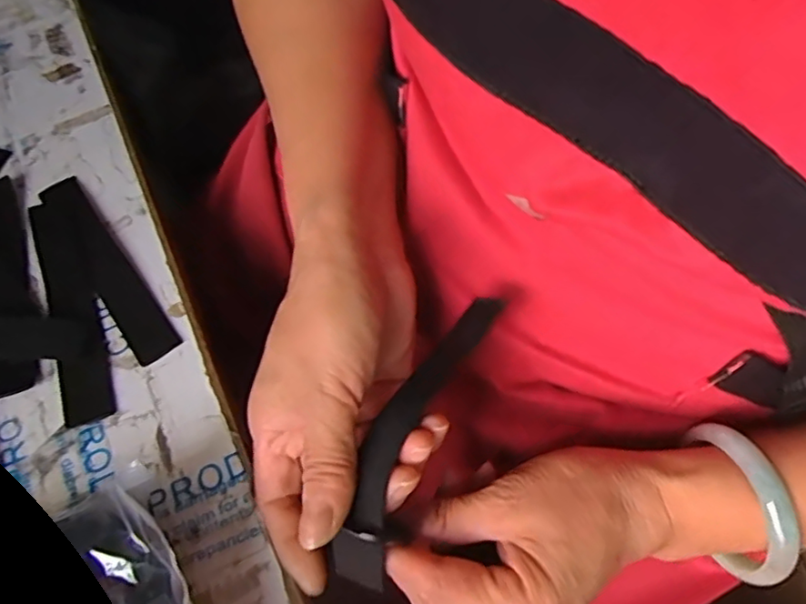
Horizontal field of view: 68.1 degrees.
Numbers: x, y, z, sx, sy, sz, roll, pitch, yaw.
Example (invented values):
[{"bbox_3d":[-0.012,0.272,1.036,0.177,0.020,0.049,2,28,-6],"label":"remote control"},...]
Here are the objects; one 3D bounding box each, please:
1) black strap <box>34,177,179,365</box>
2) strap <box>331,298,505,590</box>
[{"bbox_3d":[-0.171,-0.021,0.343,0.024,0.005,0.141,-34,67,-16],"label":"black strap"},{"bbox_3d":[0.004,0.052,0.254,0.032,0.025,0.127,25,77,13],"label":"strap"}]

